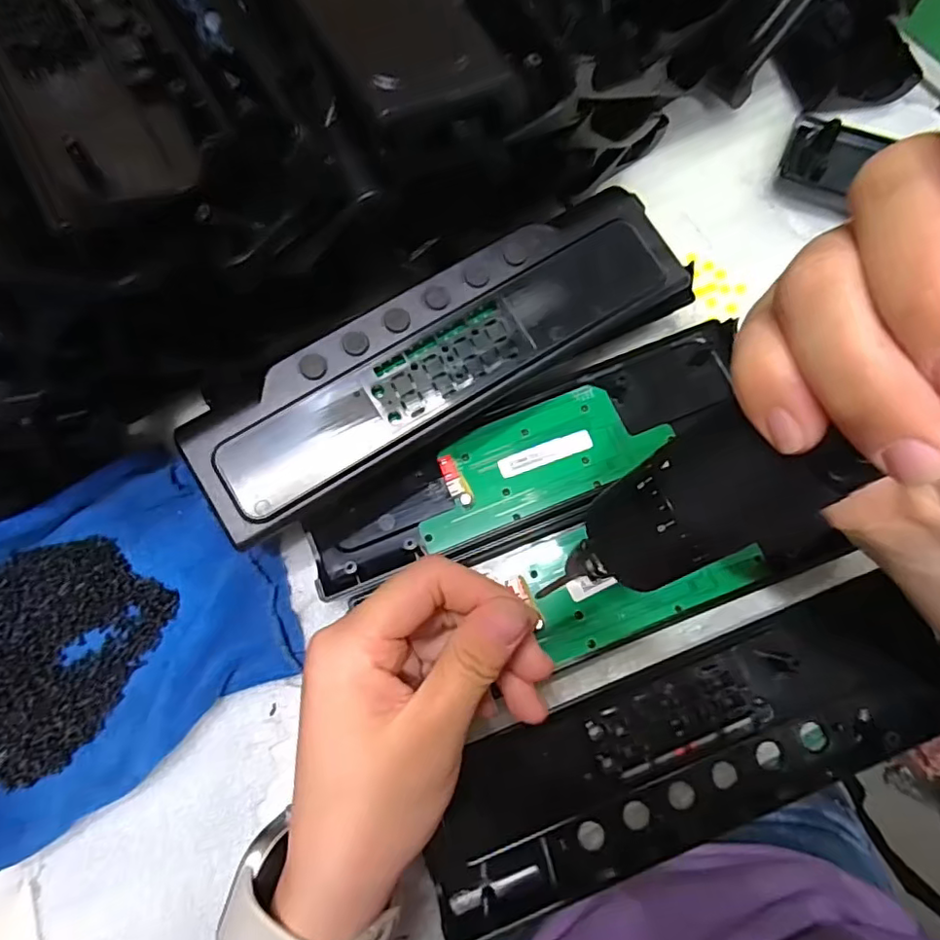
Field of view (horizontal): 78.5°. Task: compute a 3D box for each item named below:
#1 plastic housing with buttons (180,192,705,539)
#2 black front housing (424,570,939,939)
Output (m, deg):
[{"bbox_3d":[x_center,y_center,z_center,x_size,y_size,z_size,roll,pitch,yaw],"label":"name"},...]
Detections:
[{"bbox_3d":[-0.011,-0.055,0.267,0.241,0.021,0.069,-30,72,-6],"label":"plastic housing with buttons"},{"bbox_3d":[0.099,0.125,0.258,0.242,0.022,0.072,-21,71,-3],"label":"black front housing"}]

